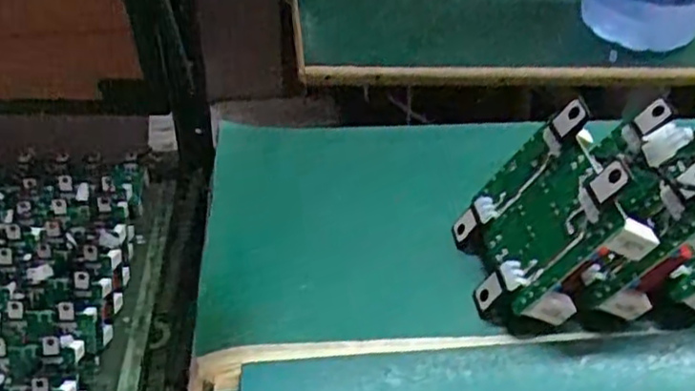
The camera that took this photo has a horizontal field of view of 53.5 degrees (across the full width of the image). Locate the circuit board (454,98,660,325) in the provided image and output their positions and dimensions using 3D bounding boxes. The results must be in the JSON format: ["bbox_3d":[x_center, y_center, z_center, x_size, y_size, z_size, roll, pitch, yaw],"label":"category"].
[{"bbox_3d":[0.101,0.012,0.348,0.036,0.096,0.084,24,32,-29],"label":"circuit board"}]

